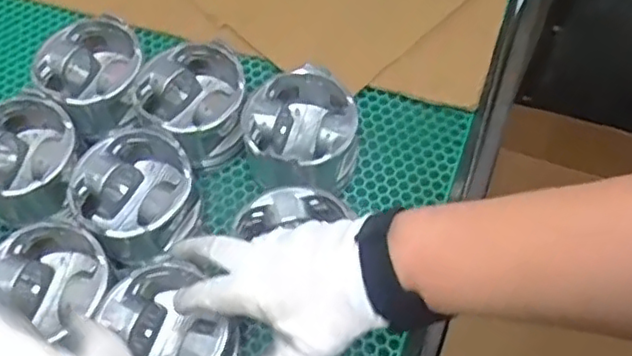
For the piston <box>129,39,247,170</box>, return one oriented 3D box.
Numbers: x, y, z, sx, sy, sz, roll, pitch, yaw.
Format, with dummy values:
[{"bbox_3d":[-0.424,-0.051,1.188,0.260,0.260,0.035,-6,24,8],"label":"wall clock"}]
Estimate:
[{"bbox_3d":[-0.113,-0.065,0.620,0.097,0.087,0.095,-1,59,1],"label":"piston"}]

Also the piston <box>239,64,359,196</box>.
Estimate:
[{"bbox_3d":[-0.013,-0.034,0.601,0.098,0.088,0.093,-1,59,1],"label":"piston"}]

